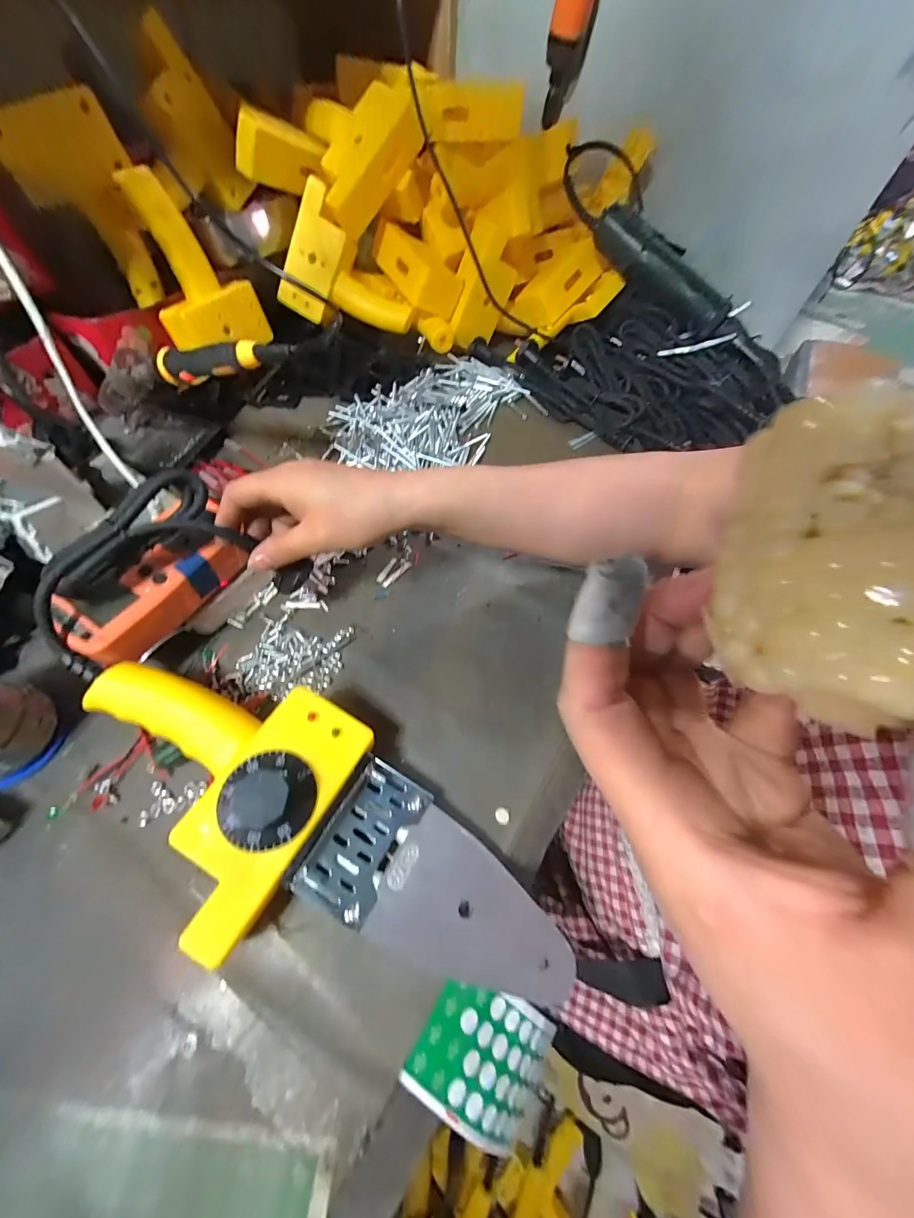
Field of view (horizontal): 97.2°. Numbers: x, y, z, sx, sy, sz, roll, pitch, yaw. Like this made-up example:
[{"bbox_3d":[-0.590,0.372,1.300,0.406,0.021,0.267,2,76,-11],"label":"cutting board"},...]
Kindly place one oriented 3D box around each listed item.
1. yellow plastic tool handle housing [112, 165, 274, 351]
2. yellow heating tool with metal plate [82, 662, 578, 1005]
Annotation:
[{"bbox_3d":[-0.266,-0.345,0.417,0.103,0.136,0.061,-22,62,-16],"label":"yellow plastic tool handle housing"},{"bbox_3d":[-0.080,0.127,0.229,0.296,0.051,0.114,36,63,17],"label":"yellow heating tool with metal plate"}]

